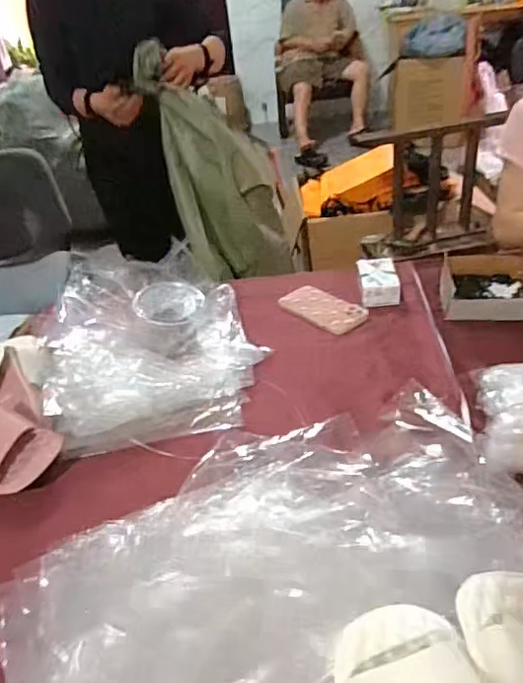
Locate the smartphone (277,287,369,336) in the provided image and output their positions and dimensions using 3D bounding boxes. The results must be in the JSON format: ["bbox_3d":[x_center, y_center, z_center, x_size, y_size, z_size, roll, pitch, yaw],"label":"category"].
[{"bbox_3d":[0.108,-0.059,1.013,0.085,0.007,0.161,-31,40,-30],"label":"smartphone"}]

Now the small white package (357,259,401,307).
[{"bbox_3d":[0.216,-0.112,1.037,0.069,0.034,0.122,-3,34,6],"label":"small white package"}]

